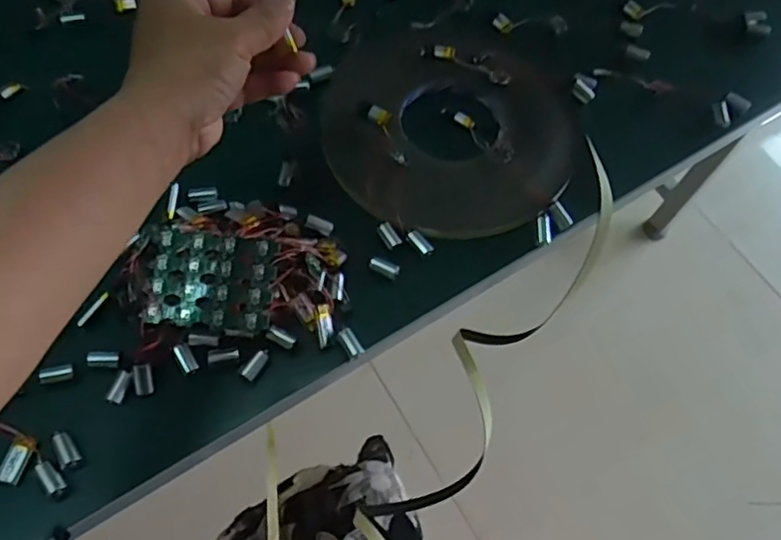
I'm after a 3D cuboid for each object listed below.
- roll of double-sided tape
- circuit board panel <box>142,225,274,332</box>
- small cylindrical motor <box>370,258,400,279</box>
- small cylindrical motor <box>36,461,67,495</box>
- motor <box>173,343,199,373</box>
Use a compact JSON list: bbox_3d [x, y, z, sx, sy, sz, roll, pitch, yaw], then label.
[{"bbox_3d":[0.047,-0.116,0.471,0.187,0.012,0.201,2,64,-3],"label":"roll of double-sided tape"},{"bbox_3d":[-0.109,0.005,0.376,0.074,0.004,0.058,5,78,2],"label":"circuit board panel"},{"bbox_3d":[-0.004,-0.002,0.412,0.020,0.007,0.009,26,65,9],"label":"small cylindrical motor"},{"bbox_3d":[-0.187,0.114,0.341,0.007,0.007,0.021,-38,85,-20],"label":"small cylindrical motor"},{"bbox_3d":[-0.123,0.053,0.374,0.009,0.006,0.019,-30,70,-17],"label":"motor"}]

